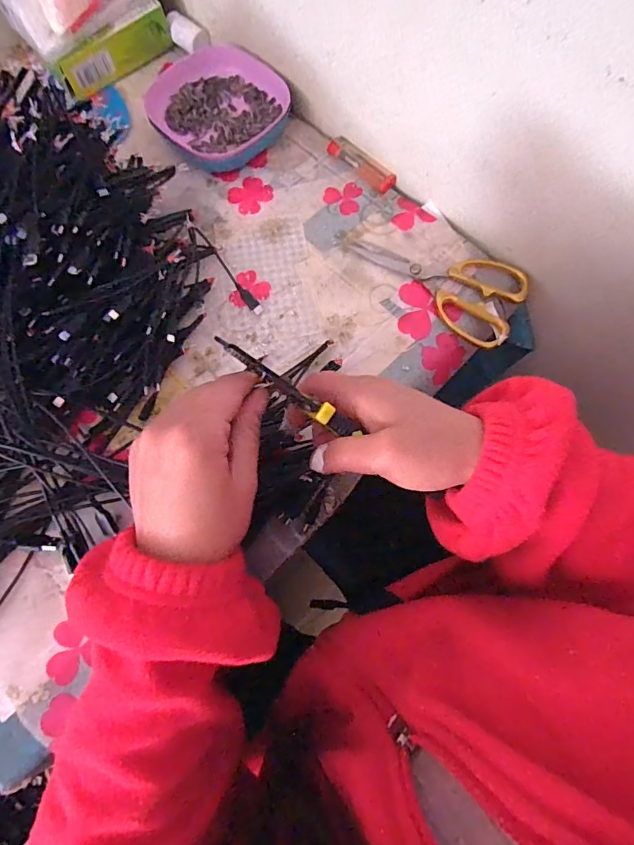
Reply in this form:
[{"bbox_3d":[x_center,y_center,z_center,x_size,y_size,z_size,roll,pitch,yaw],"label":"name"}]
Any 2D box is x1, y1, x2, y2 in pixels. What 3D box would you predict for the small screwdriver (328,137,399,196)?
[{"bbox_3d":[0.049,-0.284,0.519,0.086,0.014,0.025,43,78,11],"label":"small screwdriver"}]

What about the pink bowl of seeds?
[{"bbox_3d":[-0.115,-0.354,0.531,0.136,0.030,0.134,44,78,12],"label":"pink bowl of seeds"}]

